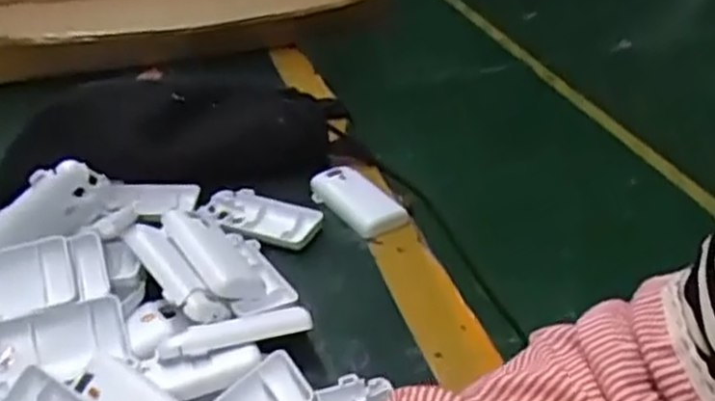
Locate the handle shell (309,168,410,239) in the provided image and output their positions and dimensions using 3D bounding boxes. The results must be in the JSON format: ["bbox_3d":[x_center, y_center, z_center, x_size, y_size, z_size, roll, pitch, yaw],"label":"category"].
[{"bbox_3d":[0.000,-0.002,0.614,0.048,0.012,0.086,-20,37,-24],"label":"handle shell"}]

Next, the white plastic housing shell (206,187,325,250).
[{"bbox_3d":[-0.076,0.014,0.594,0.100,0.014,0.047,12,36,22],"label":"white plastic housing shell"}]

